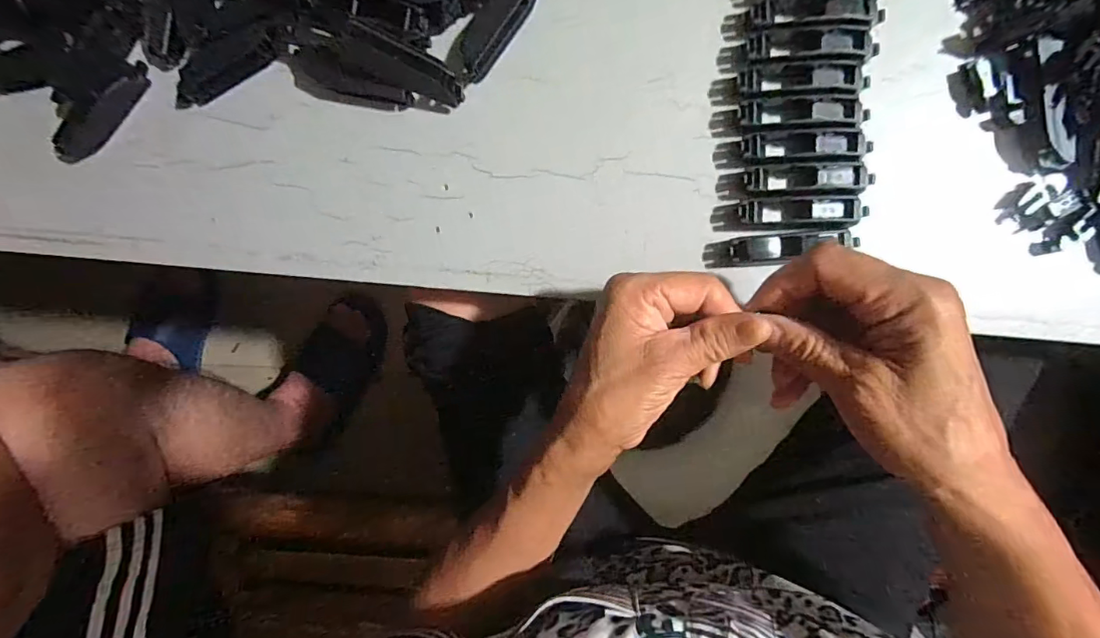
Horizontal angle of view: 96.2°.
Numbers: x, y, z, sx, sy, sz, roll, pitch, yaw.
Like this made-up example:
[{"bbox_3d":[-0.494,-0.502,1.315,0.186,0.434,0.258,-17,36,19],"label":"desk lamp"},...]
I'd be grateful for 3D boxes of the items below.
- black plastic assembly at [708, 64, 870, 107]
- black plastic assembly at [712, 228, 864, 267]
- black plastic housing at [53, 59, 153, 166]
[{"bbox_3d":[0.138,-0.136,0.284,0.084,0.013,0.021,-3,93,4],"label":"black plastic assembly"},{"bbox_3d":[0.138,-0.041,0.287,0.077,0.015,0.016,-5,93,4],"label":"black plastic assembly"},{"bbox_3d":[-0.285,-0.131,0.314,0.080,0.008,0.022,-38,90,5],"label":"black plastic housing"}]

